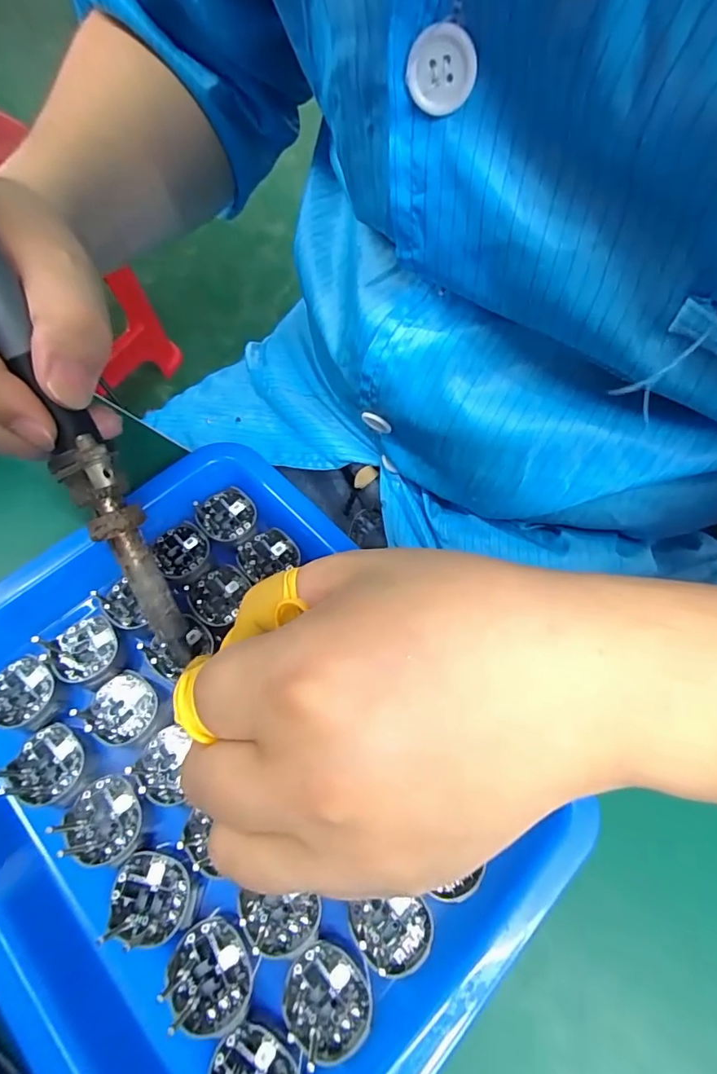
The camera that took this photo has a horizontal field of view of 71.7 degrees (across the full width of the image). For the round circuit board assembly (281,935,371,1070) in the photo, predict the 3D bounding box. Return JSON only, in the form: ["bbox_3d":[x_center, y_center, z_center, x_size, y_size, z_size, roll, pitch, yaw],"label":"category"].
[{"bbox_3d":[-0.010,0.146,0.156,0.027,0.005,0.028,-4,66,-2],"label":"round circuit board assembly"}]

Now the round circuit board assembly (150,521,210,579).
[{"bbox_3d":[-0.079,0.006,0.221,0.023,0.004,0.025,0,66,-1],"label":"round circuit board assembly"}]

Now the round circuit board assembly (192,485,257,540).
[{"bbox_3d":[-0.061,-0.010,0.229,0.026,0.005,0.025,0,66,-1],"label":"round circuit board assembly"}]

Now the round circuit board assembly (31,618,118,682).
[{"bbox_3d":[-0.112,0.046,0.200,0.025,0.005,0.026,0,66,-1],"label":"round circuit board assembly"}]

